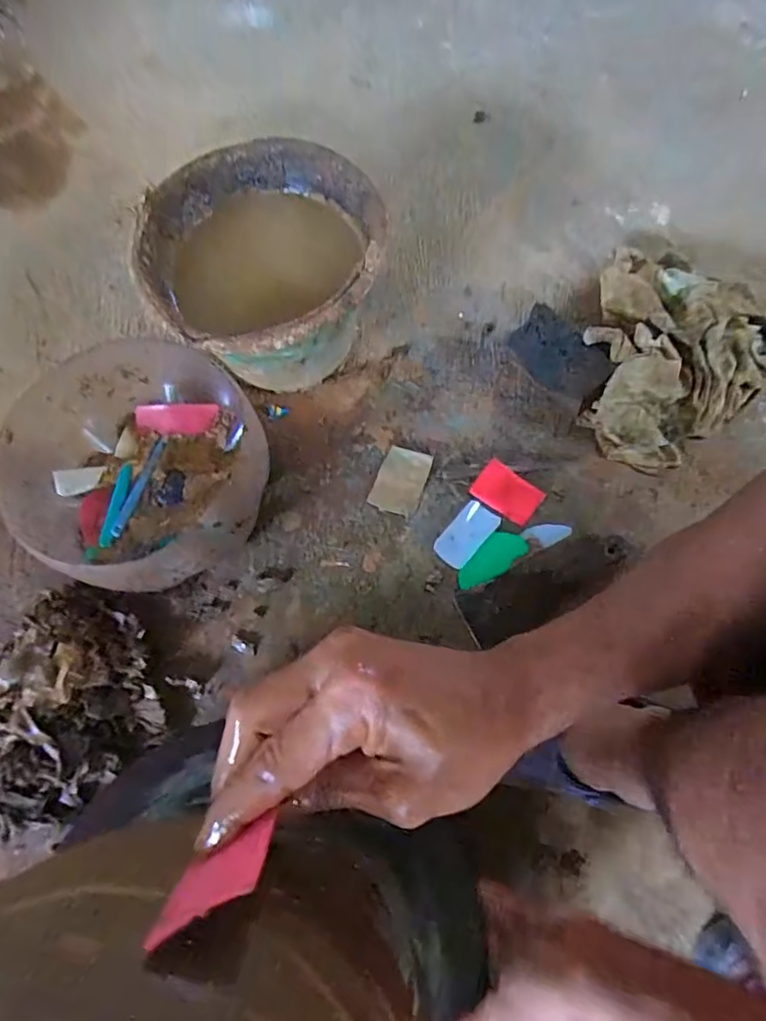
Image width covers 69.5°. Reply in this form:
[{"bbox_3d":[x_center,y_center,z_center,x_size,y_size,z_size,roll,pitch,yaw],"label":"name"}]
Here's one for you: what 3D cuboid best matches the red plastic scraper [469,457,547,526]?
[{"bbox_3d":[0.141,-0.021,0.619,0.072,0.008,0.047,36,74,13],"label":"red plastic scraper"}]

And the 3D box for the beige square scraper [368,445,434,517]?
[{"bbox_3d":[0.021,-0.035,0.633,0.054,0.011,0.075,20,71,8],"label":"beige square scraper"}]

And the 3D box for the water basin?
[{"bbox_3d":[-0.126,-0.255,0.631,0.240,0.178,0.266,-11,70,-1],"label":"water basin"}]

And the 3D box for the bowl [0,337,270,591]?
[{"bbox_3d":[-0.270,-0.046,0.599,0.241,0.100,0.261,2,70,1],"label":"bowl"}]

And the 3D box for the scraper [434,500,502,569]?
[{"bbox_3d":[0.092,0.026,0.608,0.040,0.008,0.076,40,75,14],"label":"scraper"}]

